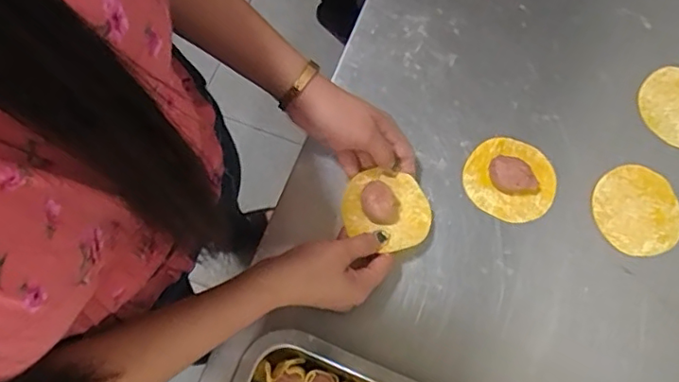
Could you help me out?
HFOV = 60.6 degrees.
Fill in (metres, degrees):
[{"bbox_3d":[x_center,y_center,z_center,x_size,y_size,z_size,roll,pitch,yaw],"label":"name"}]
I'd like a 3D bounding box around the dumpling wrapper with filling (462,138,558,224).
[{"bbox_3d":[0.163,-0.014,0.546,0.084,0.026,0.076,30,75,10],"label":"dumpling wrapper with filling"}]

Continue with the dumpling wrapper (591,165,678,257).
[{"bbox_3d":[0.278,0.019,0.544,0.075,0.004,0.083,-18,77,-1],"label":"dumpling wrapper"}]

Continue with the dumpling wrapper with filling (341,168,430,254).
[{"bbox_3d":[0.042,0.016,0.521,0.079,0.024,0.065,29,75,10],"label":"dumpling wrapper with filling"}]

